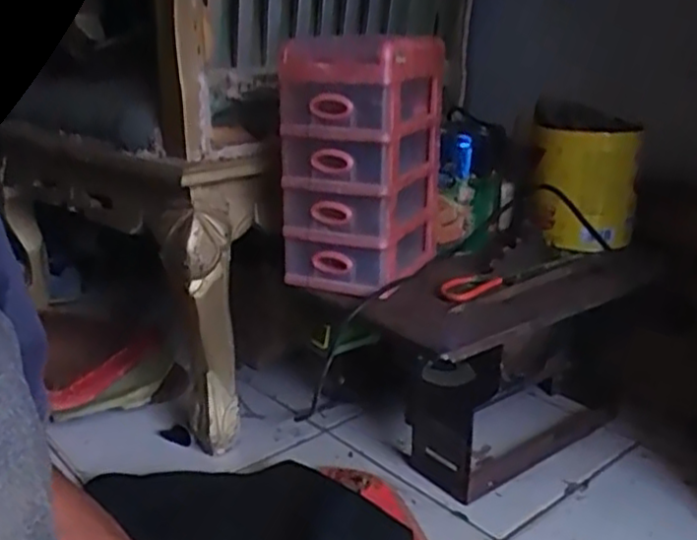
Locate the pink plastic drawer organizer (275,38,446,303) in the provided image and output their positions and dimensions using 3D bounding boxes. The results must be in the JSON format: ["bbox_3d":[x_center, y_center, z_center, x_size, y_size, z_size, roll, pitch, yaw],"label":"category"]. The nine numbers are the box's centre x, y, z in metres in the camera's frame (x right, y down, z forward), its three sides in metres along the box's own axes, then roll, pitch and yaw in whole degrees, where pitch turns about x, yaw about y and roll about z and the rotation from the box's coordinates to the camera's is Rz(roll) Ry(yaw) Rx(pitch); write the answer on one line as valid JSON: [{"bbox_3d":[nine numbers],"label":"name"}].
[{"bbox_3d":[0.015,-0.115,0.798,0.149,0.255,0.155,5,20,19],"label":"pink plastic drawer organizer"}]

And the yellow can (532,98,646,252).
[{"bbox_3d":[0.298,-0.101,0.903,0.126,0.166,0.126,5,20,19],"label":"yellow can"}]

